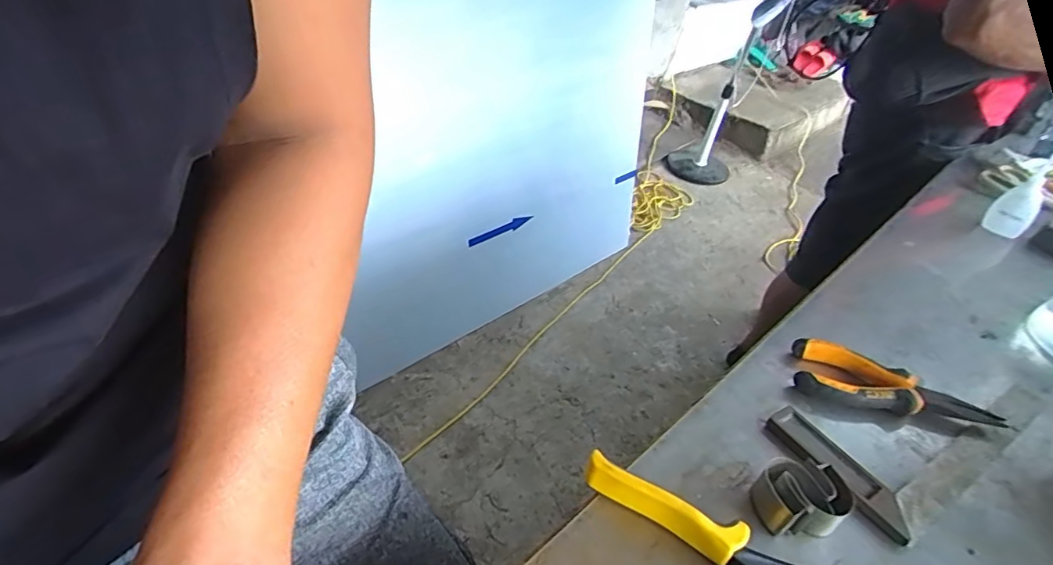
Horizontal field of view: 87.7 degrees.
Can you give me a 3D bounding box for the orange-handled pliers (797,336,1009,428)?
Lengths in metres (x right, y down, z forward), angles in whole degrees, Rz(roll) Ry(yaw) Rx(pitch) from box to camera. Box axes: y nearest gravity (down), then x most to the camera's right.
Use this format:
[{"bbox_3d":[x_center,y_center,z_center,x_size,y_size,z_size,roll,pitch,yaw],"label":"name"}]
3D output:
[{"bbox_3d":[0.308,0.088,0.459,0.159,0.023,0.053,13,38,7],"label":"orange-handled pliers"}]

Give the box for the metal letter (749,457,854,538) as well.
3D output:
[{"bbox_3d":[0.181,0.140,0.367,0.053,0.026,0.045,3,38,-5],"label":"metal letter"}]

